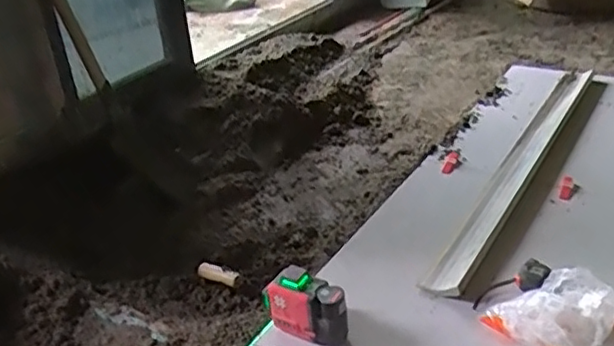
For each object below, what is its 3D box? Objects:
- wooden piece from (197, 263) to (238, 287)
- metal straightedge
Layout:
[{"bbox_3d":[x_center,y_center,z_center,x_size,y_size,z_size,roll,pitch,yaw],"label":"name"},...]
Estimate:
[{"bbox_3d":[-0.186,0.212,1.325,0.084,0.032,0.023,16,32,6],"label":"wooden piece"},{"bbox_3d":[0.524,-0.033,1.529,0.090,0.026,1.049,10,34,33],"label":"metal straightedge"}]

